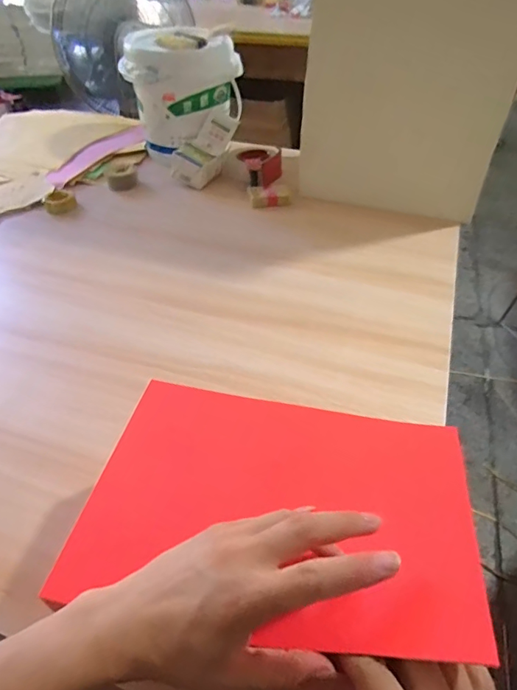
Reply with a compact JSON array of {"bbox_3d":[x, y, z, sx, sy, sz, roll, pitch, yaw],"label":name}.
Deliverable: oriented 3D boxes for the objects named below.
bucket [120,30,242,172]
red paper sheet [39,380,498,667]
[{"bbox_3d":[-0.182,-0.612,1.154,0.222,0.252,0.214,26,48,25],"label":"bucket"},{"bbox_3d":[0.009,0.122,0.385,0.301,0.032,0.212,4,36,14],"label":"red paper sheet"}]

